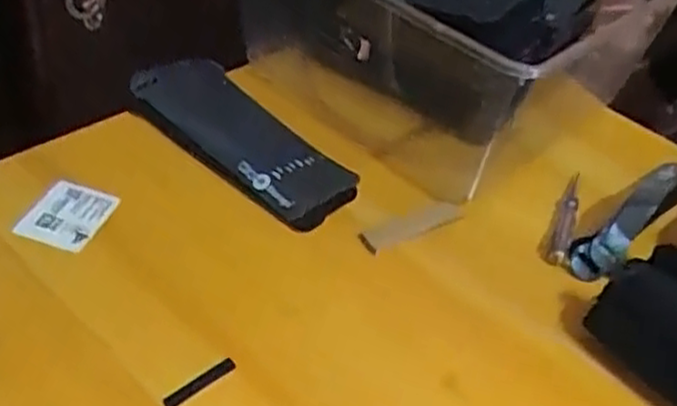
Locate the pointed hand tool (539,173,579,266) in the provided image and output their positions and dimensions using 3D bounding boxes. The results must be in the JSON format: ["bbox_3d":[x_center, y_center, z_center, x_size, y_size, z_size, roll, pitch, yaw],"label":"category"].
[{"bbox_3d":[0.181,0.013,0.580,0.018,0.018,0.127,23,43,16],"label":"pointed hand tool"}]

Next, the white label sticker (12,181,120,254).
[{"bbox_3d":[-0.185,0.008,0.493,0.049,0.007,0.057,15,46,7],"label":"white label sticker"}]

